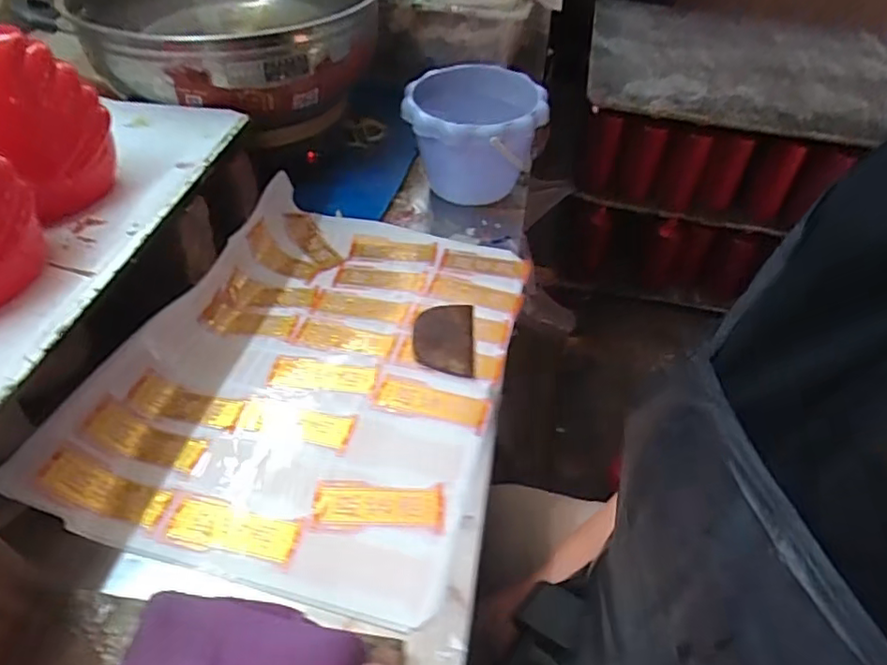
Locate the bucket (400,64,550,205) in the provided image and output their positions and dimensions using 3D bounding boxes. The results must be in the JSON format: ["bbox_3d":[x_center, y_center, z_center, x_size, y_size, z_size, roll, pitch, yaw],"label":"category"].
[{"bbox_3d":[0.034,-0.224,0.715,0.151,0.126,0.150,3,46,0],"label":"bucket"}]

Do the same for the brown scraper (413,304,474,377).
[{"bbox_3d":[0.000,0.003,0.562,0.054,0.010,0.091,2,46,0],"label":"brown scraper"}]

